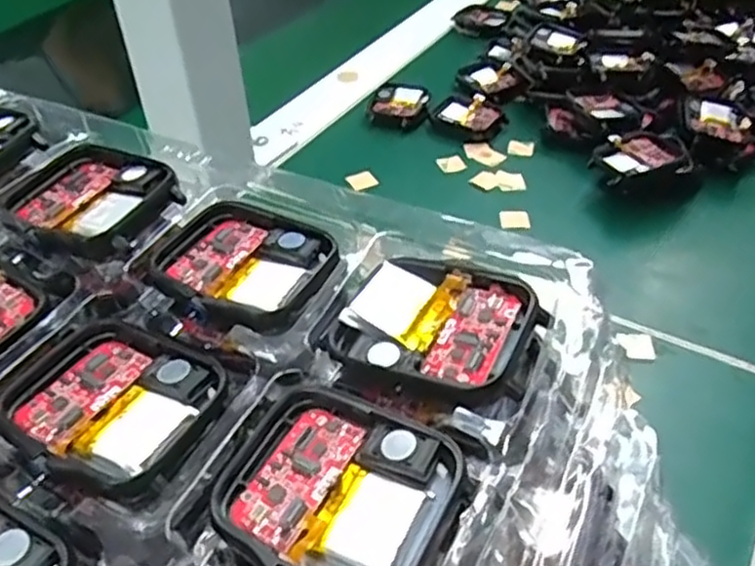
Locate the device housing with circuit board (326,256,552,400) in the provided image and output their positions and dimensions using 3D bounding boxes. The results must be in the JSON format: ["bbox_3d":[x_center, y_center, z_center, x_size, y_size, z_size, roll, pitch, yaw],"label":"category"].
[{"bbox_3d":[0.015,0.009,0.166,0.043,0.008,0.035,19,46,22],"label":"device housing with circuit board"}]

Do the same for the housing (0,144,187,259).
[{"bbox_3d":[-0.082,-0.023,0.203,0.049,0.011,0.038,22,47,25],"label":"housing"}]

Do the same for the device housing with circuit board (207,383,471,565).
[{"bbox_3d":[-0.009,0.040,0.139,0.044,0.008,0.036,19,46,22],"label":"device housing with circuit board"}]

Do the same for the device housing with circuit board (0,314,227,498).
[{"bbox_3d":[-0.059,0.026,0.159,0.042,0.005,0.039,21,47,24],"label":"device housing with circuit board"}]

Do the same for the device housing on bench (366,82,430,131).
[{"bbox_3d":[0.016,-0.122,0.487,0.038,0.011,0.051,11,44,15],"label":"device housing on bench"}]

